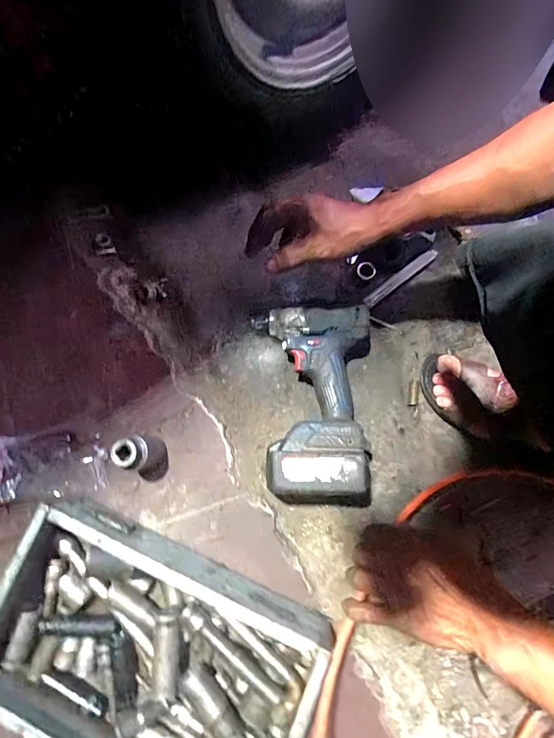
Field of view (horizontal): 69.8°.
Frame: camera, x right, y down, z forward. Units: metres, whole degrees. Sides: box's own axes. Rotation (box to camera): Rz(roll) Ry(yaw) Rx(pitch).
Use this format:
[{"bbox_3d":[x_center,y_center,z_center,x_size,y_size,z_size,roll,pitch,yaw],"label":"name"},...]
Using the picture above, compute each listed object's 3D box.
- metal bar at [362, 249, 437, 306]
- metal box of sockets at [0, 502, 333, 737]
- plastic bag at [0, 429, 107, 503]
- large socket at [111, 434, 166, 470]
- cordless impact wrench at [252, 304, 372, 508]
[{"bbox_3d":[0.182,-0.136,0.587,0.136,0.011,0.016,-38,77,-3],"label":"metal bar"},{"bbox_3d":[-0.139,0.301,0.419,0.334,0.070,0.211,21,81,9],"label":"metal box of sockets"},{"bbox_3d":[-0.288,0.121,0.506,0.143,0.007,0.081,-7,85,6],"label":"plastic bag"},{"bbox_3d":[-0.166,0.096,0.468,0.041,0.074,0.041,-1,78,5],"label":"large socket"},{"bbox_3d":[0.038,0.041,0.489,0.141,0.076,0.250,5,73,0],"label":"cordless impact wrench"}]

